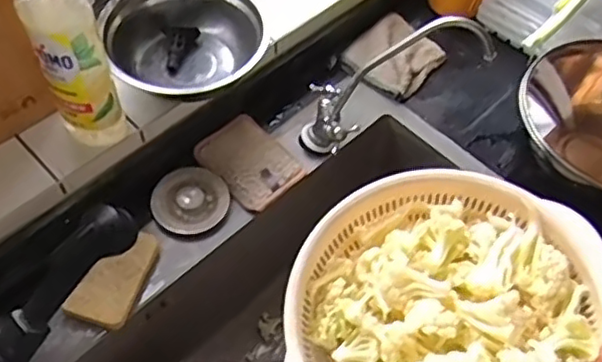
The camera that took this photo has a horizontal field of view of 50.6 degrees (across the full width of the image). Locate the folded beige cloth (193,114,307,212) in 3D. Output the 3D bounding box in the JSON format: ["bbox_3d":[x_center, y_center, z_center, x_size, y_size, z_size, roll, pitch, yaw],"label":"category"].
[{"bbox_3d":[-0.058,-0.028,0.752,0.111,0.024,0.089,40,62,21],"label":"folded beige cloth"}]

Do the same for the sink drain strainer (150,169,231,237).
[{"bbox_3d":[-0.128,0.020,0.728,0.085,0.015,0.082,2,56,-3],"label":"sink drain strainer"}]

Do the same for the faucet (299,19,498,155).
[{"bbox_3d":[0.093,-0.106,0.708,0.061,0.252,0.077,26,48,-32],"label":"faucet"}]

